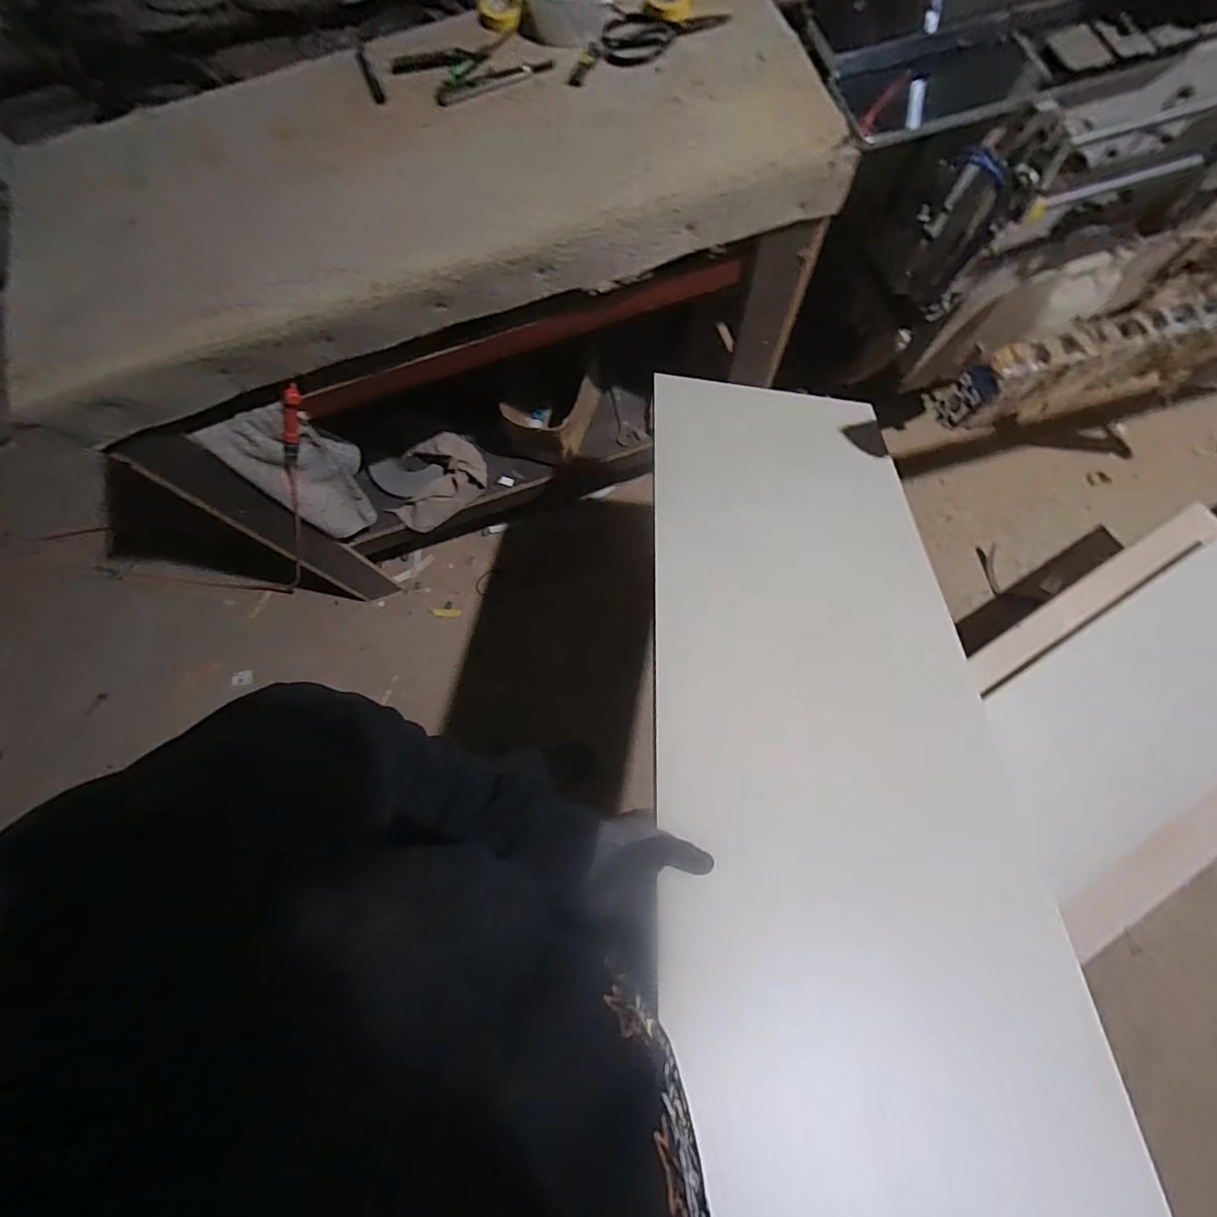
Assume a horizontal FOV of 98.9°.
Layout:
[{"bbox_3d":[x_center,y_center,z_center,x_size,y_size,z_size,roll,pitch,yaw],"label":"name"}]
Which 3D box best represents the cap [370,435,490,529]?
[{"bbox_3d":[-0.438,-0.331,1.291,0.258,0.120,0.203,-32,77,-7],"label":"cap"}]

